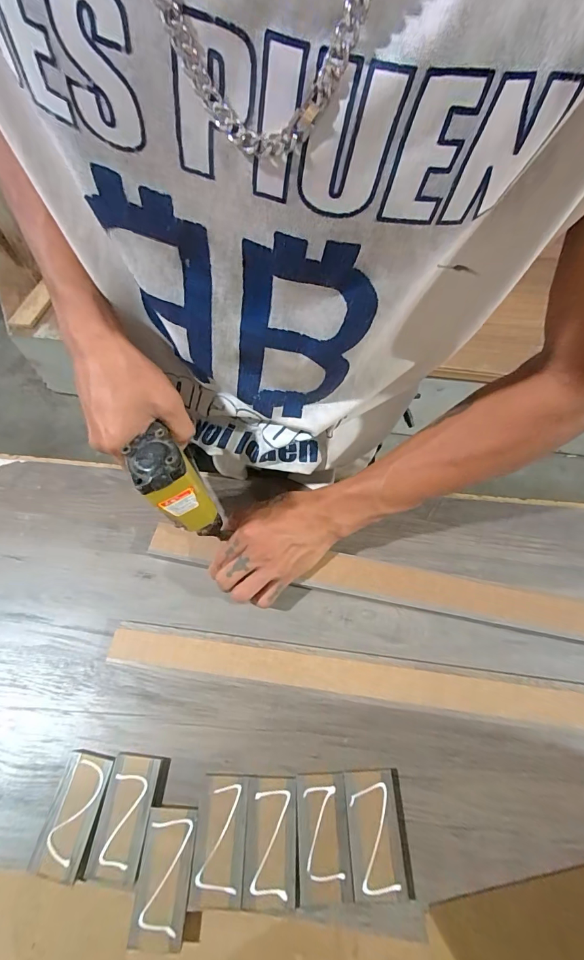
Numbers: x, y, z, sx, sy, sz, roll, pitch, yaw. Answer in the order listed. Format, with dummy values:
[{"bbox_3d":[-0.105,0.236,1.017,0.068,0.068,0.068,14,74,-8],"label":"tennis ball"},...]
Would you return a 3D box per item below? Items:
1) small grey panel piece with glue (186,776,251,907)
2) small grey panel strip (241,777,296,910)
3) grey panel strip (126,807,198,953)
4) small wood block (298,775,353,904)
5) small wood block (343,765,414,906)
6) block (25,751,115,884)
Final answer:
[{"bbox_3d":[-0.056,0.286,0.309,0.039,0.010,0.081,1,63,3],"label":"small grey panel piece with glue"},{"bbox_3d":[-0.017,0.286,0.308,0.039,0.010,0.078,0,63,3],"label":"small grey panel strip"},{"bbox_3d":[-0.098,0.307,0.303,0.040,0.014,0.079,1,63,3],"label":"grey panel strip"},{"bbox_3d":[0.025,0.282,0.308,0.040,0.011,0.077,-3,63,1],"label":"small wood block"},{"bbox_3d":[0.067,0.280,0.308,0.046,0.011,0.077,-3,63,1],"label":"small wood block"},{"bbox_3d":[-0.181,0.278,0.322,0.041,0.011,0.080,7,64,6],"label":"block"}]

